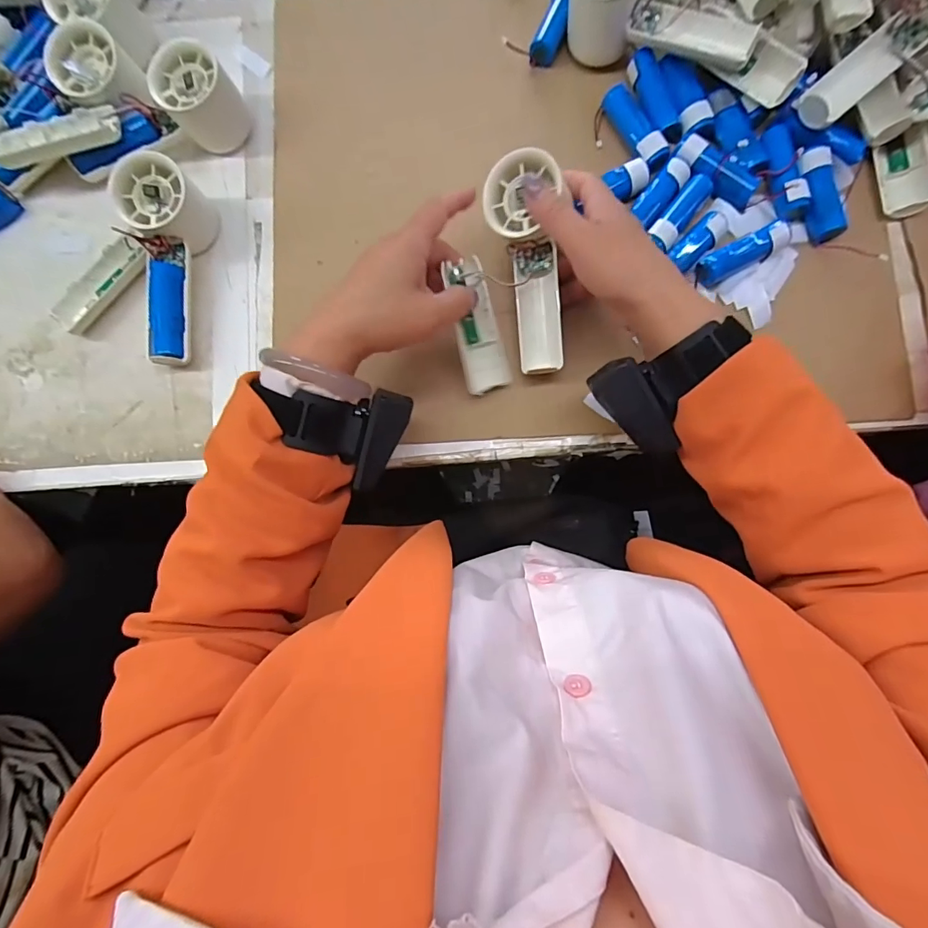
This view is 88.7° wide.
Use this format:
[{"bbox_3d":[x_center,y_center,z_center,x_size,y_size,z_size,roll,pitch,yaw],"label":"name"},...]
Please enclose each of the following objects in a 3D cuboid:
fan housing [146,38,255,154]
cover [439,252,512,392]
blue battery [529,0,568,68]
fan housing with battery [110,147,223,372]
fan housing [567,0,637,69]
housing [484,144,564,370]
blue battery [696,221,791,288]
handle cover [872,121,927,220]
[{"bbox_3d":[-0.214,-0.298,0.389,0.056,0.056,0.050,-28,83,-2],"label":"fan housing"},{"bbox_3d":[0.012,-0.102,0.358,0.036,0.016,0.094,-12,106,0],"label":"cover"},{"bbox_3d":[0.077,-0.374,0.403,0.022,0.023,0.064,24,84,4],"label":"blue battery"},{"bbox_3d":[-0.239,-0.160,0.373,0.050,0.056,0.155,7,83,2],"label":"fan housing with battery"},{"bbox_3d":[0.111,-0.371,0.387,0.055,0.052,0.052,0,83,1],"label":"fan housing"},{"bbox_3d":[0.051,-0.145,0.350,0.049,0.036,0.150,-12,105,0],"label":"housing"},{"bbox_3d":[0.221,-0.166,0.375,0.073,0.020,0.021,-26,83,-2],"label":"blue battery"},{"bbox_3d":[0.352,-0.233,0.380,0.029,0.024,0.066,-8,83,0],"label":"handle cover"}]

